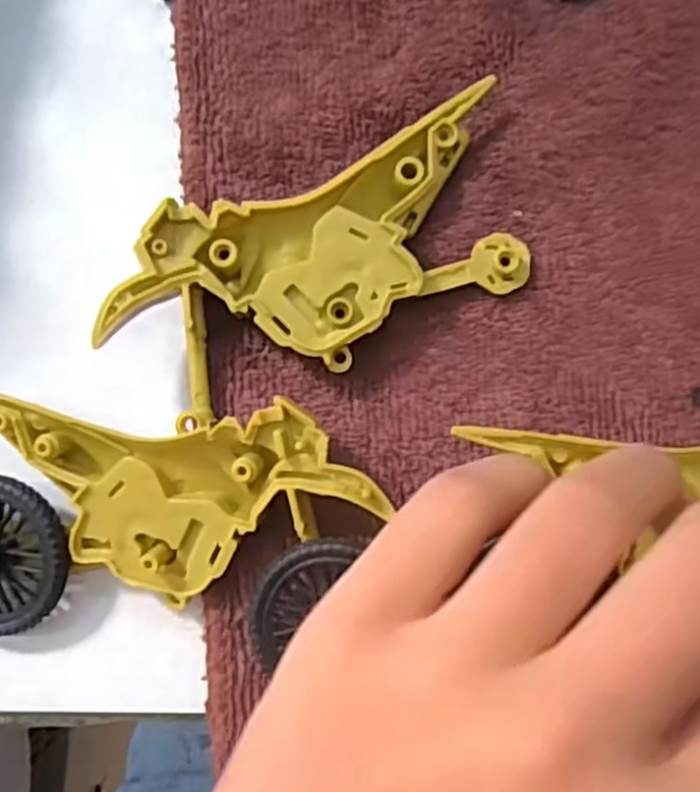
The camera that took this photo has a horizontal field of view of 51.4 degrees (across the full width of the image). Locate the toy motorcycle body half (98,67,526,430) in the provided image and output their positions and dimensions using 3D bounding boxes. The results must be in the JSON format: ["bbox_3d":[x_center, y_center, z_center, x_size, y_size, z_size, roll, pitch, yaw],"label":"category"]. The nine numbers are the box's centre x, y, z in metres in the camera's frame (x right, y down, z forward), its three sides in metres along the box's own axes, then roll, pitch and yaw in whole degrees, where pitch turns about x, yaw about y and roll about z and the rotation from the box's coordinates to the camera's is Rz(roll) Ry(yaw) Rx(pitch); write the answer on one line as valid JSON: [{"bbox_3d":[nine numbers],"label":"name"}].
[{"bbox_3d":[-0.007,-0.032,0.173,0.097,0.015,0.046,-23,85,1],"label":"toy motorcycle body half"}]

